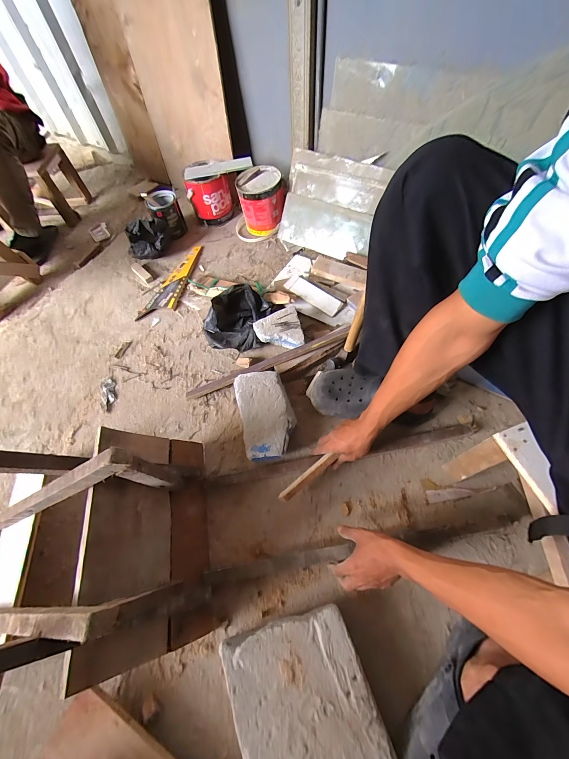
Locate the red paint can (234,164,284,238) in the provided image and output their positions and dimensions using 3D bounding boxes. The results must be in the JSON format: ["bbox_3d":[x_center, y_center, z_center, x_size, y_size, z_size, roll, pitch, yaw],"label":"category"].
[{"bbox_3d":[-0.080,-0.622,1.029,0.154,0.165,0.139,-8,61,0],"label":"red paint can"}]

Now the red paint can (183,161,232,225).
[{"bbox_3d":[-0.281,-0.684,1.081,0.143,0.180,0.136,-2,61,3],"label":"red paint can"}]

